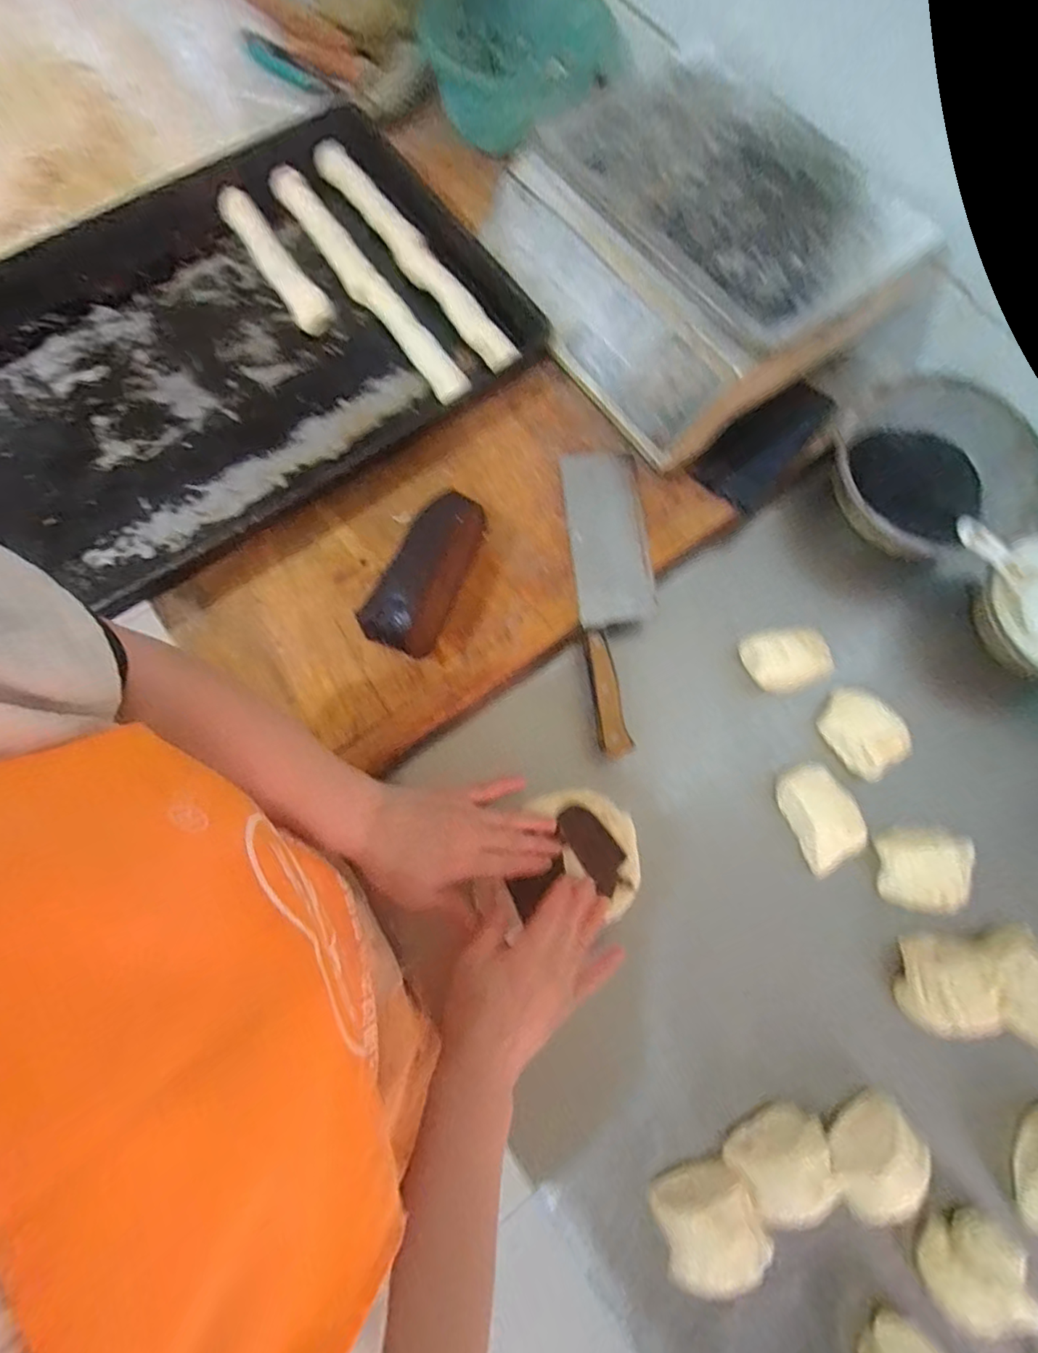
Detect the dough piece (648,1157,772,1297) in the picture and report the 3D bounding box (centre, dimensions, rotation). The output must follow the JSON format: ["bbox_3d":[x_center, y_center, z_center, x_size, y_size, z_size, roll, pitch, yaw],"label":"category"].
[{"bbox_3d":[0.148,0.427,0.417,0.074,0.033,0.067,-17,76,-4],"label":"dough piece"}]

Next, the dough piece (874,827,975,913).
[{"bbox_3d":[0.357,0.170,0.477,0.064,0.044,0.066,12,76,3],"label":"dough piece"}]

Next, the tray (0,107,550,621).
[{"bbox_3d":[-0.338,-0.394,0.607,0.592,0.068,0.538,-37,76,-9],"label":"tray"}]

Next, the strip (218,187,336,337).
[{"bbox_3d":[-0.281,-0.488,0.638,0.049,0.036,0.227,-34,78,-8],"label":"strip"}]

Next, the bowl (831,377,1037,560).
[{"bbox_3d":[0.414,-0.204,0.557,0.173,0.079,0.183,0,76,0],"label":"bowl"}]

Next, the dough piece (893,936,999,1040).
[{"bbox_3d":[0.365,0.262,0.455,0.068,0.042,0.073,15,76,4],"label":"dough piece"}]

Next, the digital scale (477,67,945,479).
[{"bbox_3d":[0.167,-0.432,0.557,0.308,0.117,0.353,-36,78,-8],"label":"digital scale"}]

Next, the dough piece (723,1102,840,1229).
[{"bbox_3d":[0.212,0.384,0.422,0.076,0.034,0.059,-33,78,-7],"label":"dough piece"}]

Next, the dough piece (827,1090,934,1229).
[{"bbox_3d":[0.283,0.380,0.424,0.079,0.032,0.054,-40,79,-9],"label":"dough piece"}]

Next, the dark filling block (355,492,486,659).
[{"bbox_3d":[-0.085,-0.097,0.503,0.077,0.052,0.159,22,77,6],"label":"dark filling block"}]

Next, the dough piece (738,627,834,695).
[{"bbox_3d":[0.257,-0.017,0.515,0.071,0.035,0.059,-11,76,-3],"label":"dough piece"}]

